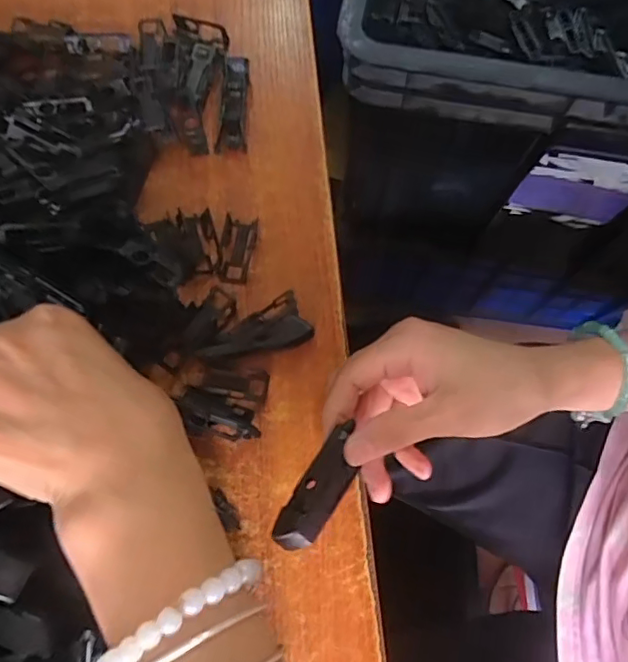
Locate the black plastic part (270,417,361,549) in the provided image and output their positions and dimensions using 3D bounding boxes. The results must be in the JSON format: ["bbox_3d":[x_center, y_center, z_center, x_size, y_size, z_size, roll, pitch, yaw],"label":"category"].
[{"bbox_3d":[0.004,0.075,0.270,0.021,0.008,0.064,28,73,7],"label":"black plastic part"}]

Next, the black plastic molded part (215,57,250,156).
[{"bbox_3d":[-0.052,-0.145,0.358,0.018,0.013,0.064,1,75,1],"label":"black plastic molded part"}]

